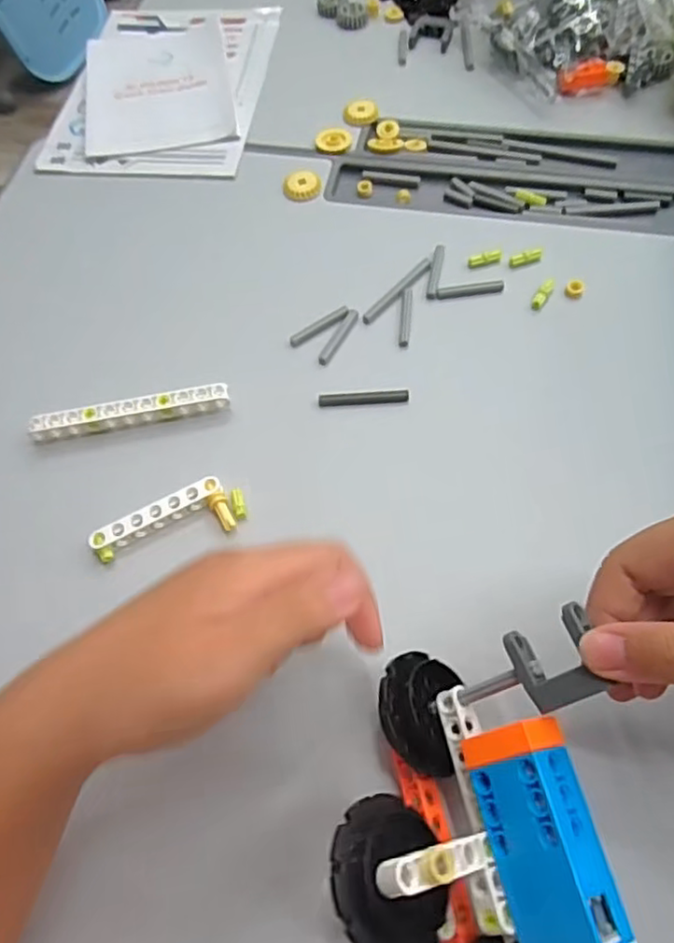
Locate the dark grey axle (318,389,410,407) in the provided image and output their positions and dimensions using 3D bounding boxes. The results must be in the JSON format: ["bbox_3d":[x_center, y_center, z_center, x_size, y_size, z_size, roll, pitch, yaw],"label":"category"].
[{"bbox_3d":[0.015,-0.040,0.359,0.049,0.004,0.006,-3,64,2],"label":"dark grey axle"}]

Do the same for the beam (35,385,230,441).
[{"bbox_3d":[-0.111,-0.031,0.357,0.105,0.020,0.011,-11,64,-2],"label":"beam"}]

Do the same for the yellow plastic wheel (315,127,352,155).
[{"bbox_3d":[-0.002,-0.231,0.460,0.025,0.006,0.021,-8,64,0],"label":"yellow plastic wheel"}]

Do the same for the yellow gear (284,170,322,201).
[{"bbox_3d":[-0.023,-0.193,0.441,0.025,0.008,0.023,-6,64,1],"label":"yellow gear"}]

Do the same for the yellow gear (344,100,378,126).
[{"bbox_3d":[0.018,-0.259,0.474,0.021,0.008,0.021,-1,64,3],"label":"yellow gear"}]

